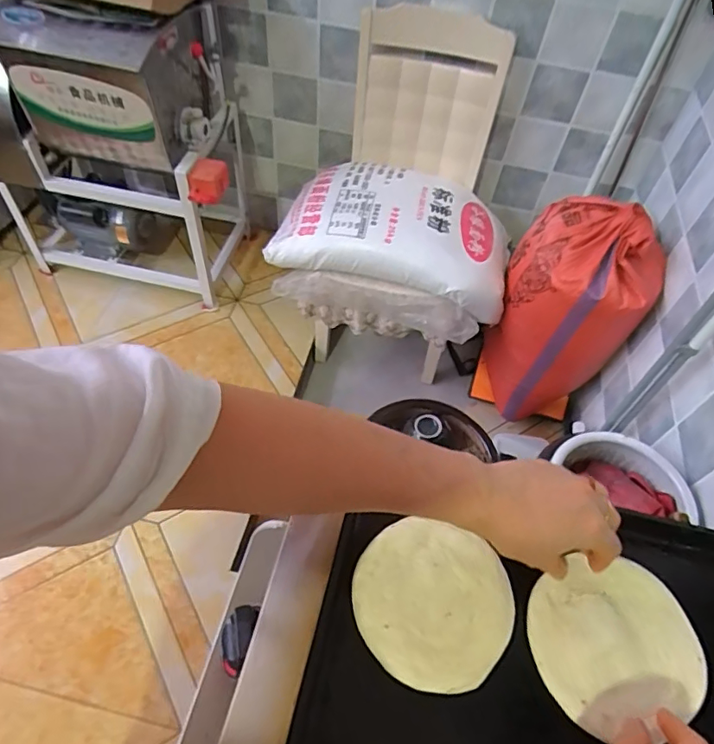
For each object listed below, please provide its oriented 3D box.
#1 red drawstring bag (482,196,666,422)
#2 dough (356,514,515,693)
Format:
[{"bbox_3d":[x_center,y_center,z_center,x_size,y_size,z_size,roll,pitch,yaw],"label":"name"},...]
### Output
[{"bbox_3d":[0.544,-0.160,1.448,0.267,0.584,0.361,-27,61,-22],"label":"red drawstring bag"},{"bbox_3d":[0.060,0.183,0.419,0.121,0.010,0.118,3,54,-4],"label":"dough"}]

